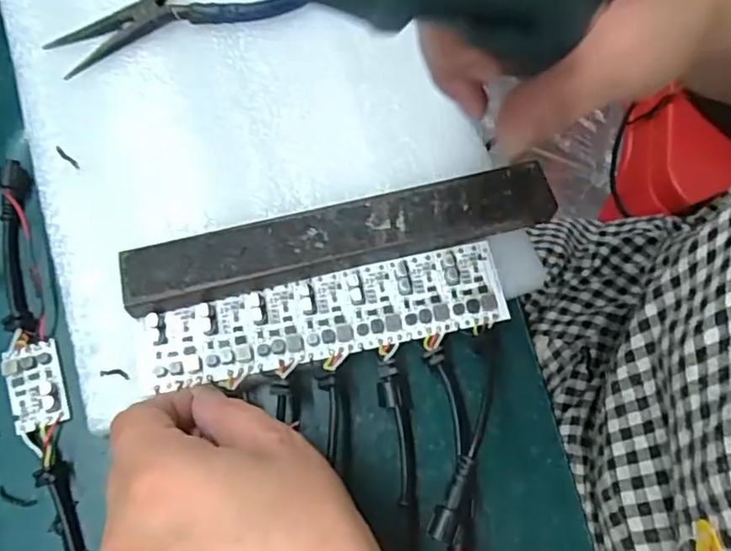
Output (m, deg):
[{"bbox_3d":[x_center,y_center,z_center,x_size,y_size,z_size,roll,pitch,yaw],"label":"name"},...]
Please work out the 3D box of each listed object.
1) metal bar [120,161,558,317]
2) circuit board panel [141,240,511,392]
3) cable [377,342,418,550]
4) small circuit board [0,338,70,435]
[{"bbox_3d":[-0.010,-0.019,0.288,0.202,0.018,0.033,-12,70,-9],"label":"metal bar"},{"bbox_3d":[-0.018,0.019,0.283,0.169,0.006,0.040,-12,72,-6],"label":"circuit board panel"},{"bbox_3d":[0.015,0.081,0.274,0.012,0.014,0.098,-6,86,-2],"label":"cable"},{"bbox_3d":[-0.155,0.051,0.280,0.024,0.008,0.039,-16,71,-10],"label":"small circuit board"}]

